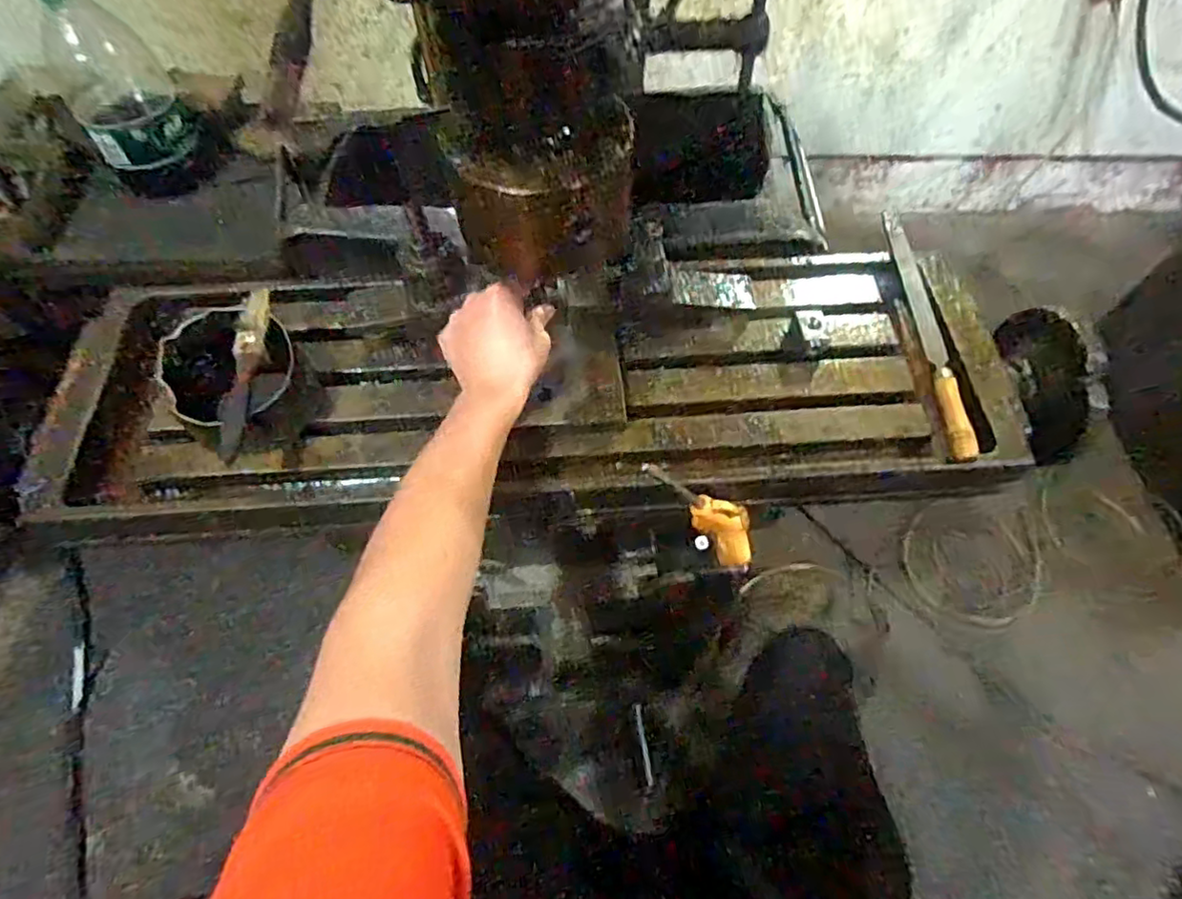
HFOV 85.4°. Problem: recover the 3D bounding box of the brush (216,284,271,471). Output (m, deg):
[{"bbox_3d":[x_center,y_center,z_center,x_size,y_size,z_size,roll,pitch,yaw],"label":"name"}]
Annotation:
[{"bbox_3d":[-0.268,-0.061,0.495,0.019,0.020,0.140,3,75,1],"label":"brush"}]

